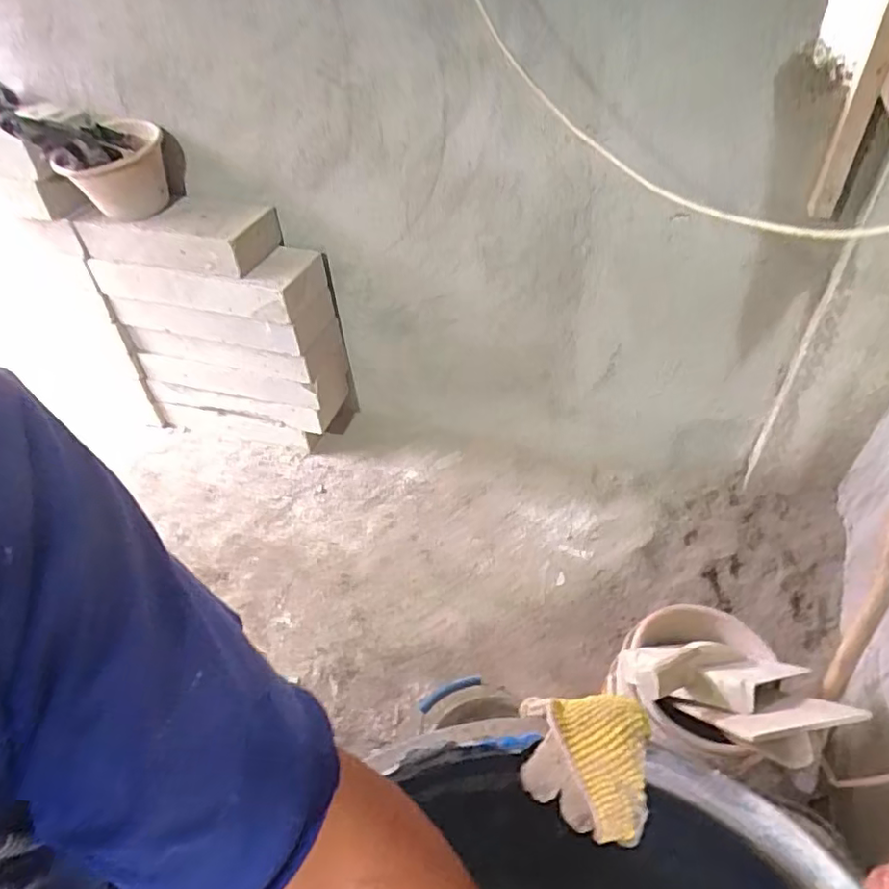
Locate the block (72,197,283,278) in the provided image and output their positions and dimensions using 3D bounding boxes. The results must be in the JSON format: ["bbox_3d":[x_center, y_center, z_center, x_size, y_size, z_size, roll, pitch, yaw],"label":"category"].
[{"bbox_3d":[-0.658,-0.527,1.520,0.471,0.130,0.193,10,45,12],"label":"block"}]

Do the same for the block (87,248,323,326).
[{"bbox_3d":[-0.596,-0.441,1.570,0.544,0.116,0.201,13,45,16],"label":"block"}]

